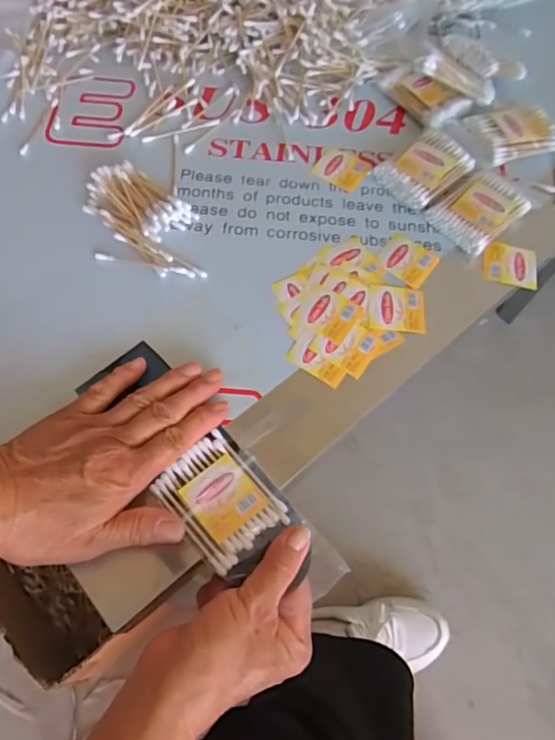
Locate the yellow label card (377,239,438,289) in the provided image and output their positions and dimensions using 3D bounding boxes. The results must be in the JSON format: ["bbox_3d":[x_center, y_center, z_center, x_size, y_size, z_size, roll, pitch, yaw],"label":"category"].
[{"bbox_3d":[0.105,-0.088,0.422,0.042,0.004,0.038,31,67,11],"label":"yellow label card"}]

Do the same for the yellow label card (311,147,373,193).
[{"bbox_3d":[0.058,-0.181,0.462,0.046,0.004,0.040,32,67,10],"label":"yellow label card"}]

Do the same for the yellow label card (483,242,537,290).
[{"bbox_3d":[0.191,-0.087,0.425,0.042,0.005,0.039,12,63,3],"label":"yellow label card"}]

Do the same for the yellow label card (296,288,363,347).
[{"bbox_3d":[0.038,-0.042,0.391,0.043,0.004,0.038,29,66,11],"label":"yellow label card"}]

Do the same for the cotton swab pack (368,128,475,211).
[{"bbox_3d":[0.129,-0.178,0.452,0.076,0.017,0.058,-40,72,-20],"label":"cotton swab pack"}]

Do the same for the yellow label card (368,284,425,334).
[{"bbox_3d":[0.092,-0.048,0.399,0.044,0.004,0.039,6,63,0],"label":"yellow label card"}]

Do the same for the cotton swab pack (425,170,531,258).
[{"bbox_3d":[0.169,-0.136,0.436,0.075,0.016,0.056,-41,72,-20],"label":"cotton swab pack"}]

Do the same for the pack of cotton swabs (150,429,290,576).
[{"bbox_3d":[-0.037,0.082,0.327,0.055,0.010,0.072,-39,74,-15],"label":"pack of cotton swabs"}]

